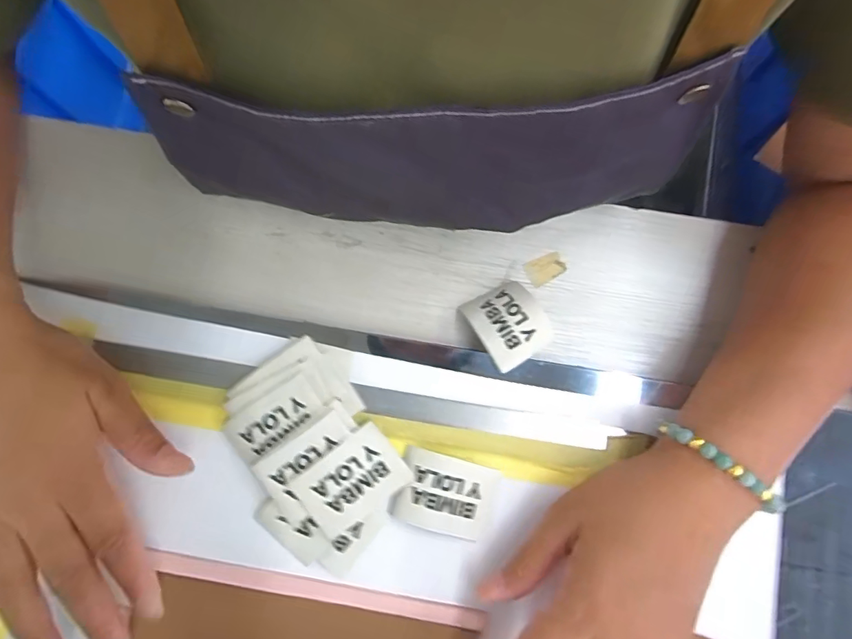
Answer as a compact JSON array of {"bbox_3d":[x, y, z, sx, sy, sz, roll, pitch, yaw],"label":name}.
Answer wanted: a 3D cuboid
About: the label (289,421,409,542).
[{"bbox_3d":[-0.042,0.090,0.267,0.055,0.007,0.041,-37,84,-5],"label":"label"}]

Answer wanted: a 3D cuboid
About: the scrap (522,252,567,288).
[{"bbox_3d":[0.078,-0.033,0.319,0.027,0.004,0.017,-23,81,-8],"label":"scrap"}]

